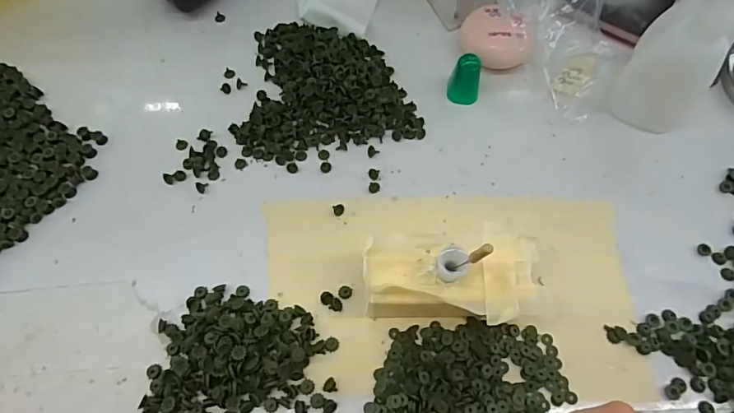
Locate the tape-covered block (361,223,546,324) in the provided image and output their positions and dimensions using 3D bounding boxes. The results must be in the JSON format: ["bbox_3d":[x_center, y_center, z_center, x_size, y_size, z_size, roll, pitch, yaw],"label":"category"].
[{"bbox_3d":[0.042,0.038,0.235,0.085,0.038,0.047,-6,65,-2],"label":"tape-covered block"}]

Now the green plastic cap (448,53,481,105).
[{"bbox_3d":[0.063,-0.080,0.296,0.019,0.028,0.016,15,66,8],"label":"green plastic cap"}]

